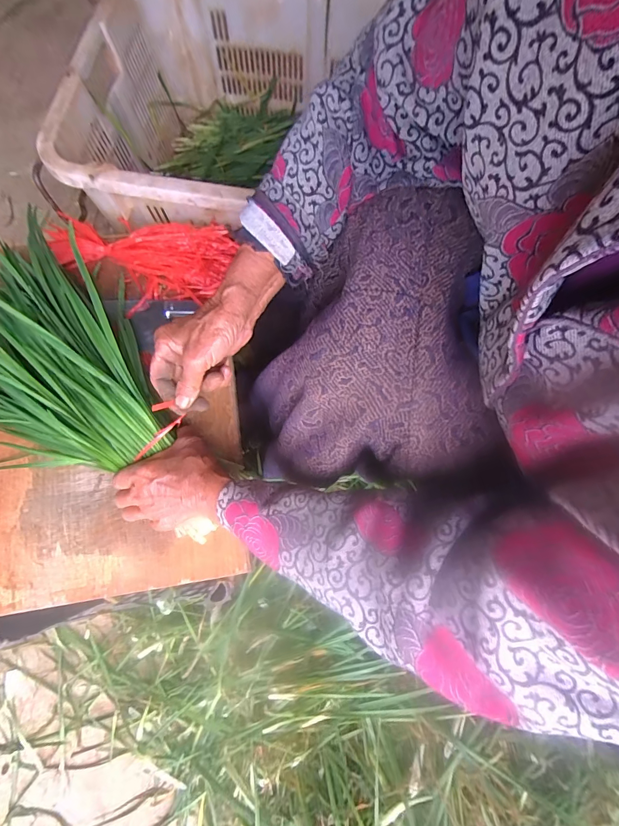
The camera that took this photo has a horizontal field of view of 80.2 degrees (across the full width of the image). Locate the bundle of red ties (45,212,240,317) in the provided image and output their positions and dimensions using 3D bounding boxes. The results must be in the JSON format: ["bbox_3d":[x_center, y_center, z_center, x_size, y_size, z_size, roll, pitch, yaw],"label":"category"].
[{"bbox_3d":[-0.241,-0.221,0.538,0.257,0.033,0.148,-8,74,-3],"label":"bundle of red ties"}]

